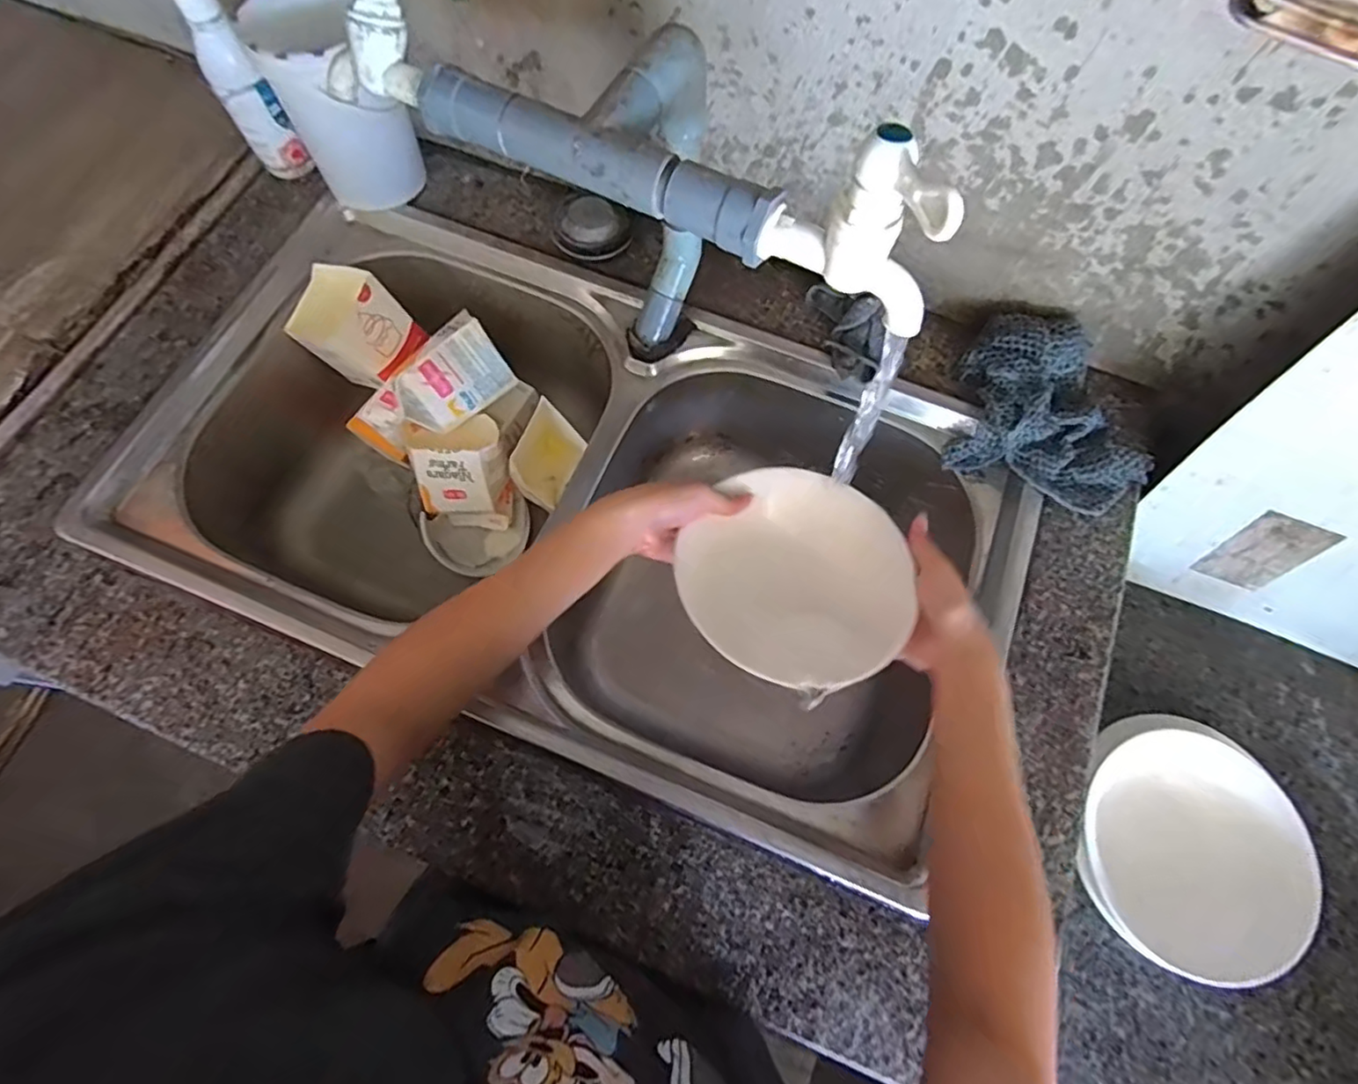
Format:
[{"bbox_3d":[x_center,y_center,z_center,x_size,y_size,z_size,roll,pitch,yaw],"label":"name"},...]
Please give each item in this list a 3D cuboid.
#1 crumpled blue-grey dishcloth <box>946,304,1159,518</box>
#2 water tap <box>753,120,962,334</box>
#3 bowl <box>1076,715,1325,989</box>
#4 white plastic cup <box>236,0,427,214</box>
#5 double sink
[{"bbox_3d":[0.331,-0.118,0.538,0.163,0.053,0.147,24,71,7],"label":"crumpled blue-grey dishcloth"},{"bbox_3d":[0.089,-0.152,0.302,0.088,0.088,0.032,41,74,13],"label":"water tap"},{"bbox_3d":[0.406,0.245,0.515,0.170,0.069,0.186,0,70,-1],"label":"bowl"},{"bbox_3d":[-0.305,-0.391,0.564,0.092,0.152,0.089,1,70,-2],"label":"white plastic cup"},{"bbox_3d":[-0.088,-0.018,0.608,0.718,0.185,0.398,21,71,7],"label":"double sink"}]

